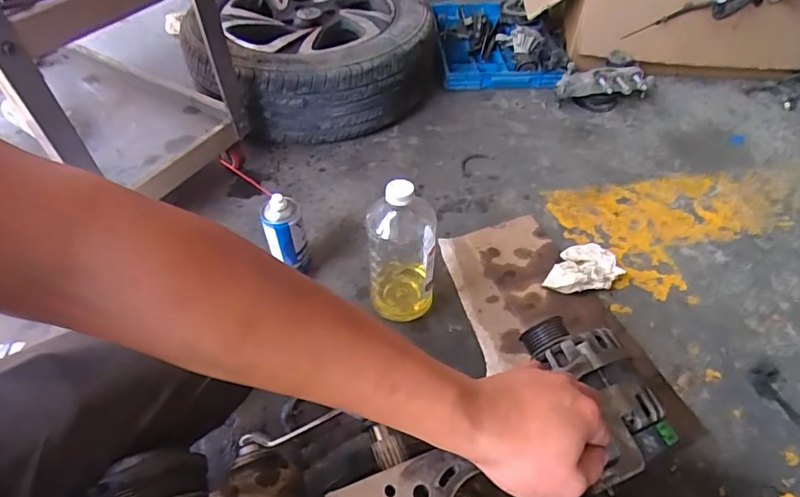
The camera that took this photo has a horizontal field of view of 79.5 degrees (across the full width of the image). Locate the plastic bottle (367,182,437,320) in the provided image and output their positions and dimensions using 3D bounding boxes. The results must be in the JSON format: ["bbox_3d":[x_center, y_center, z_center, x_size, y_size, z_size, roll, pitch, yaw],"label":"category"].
[{"bbox_3d":[0.004,0.004,0.781,0.102,0.259,0.089,-1,50,-1],"label":"plastic bottle"}]

